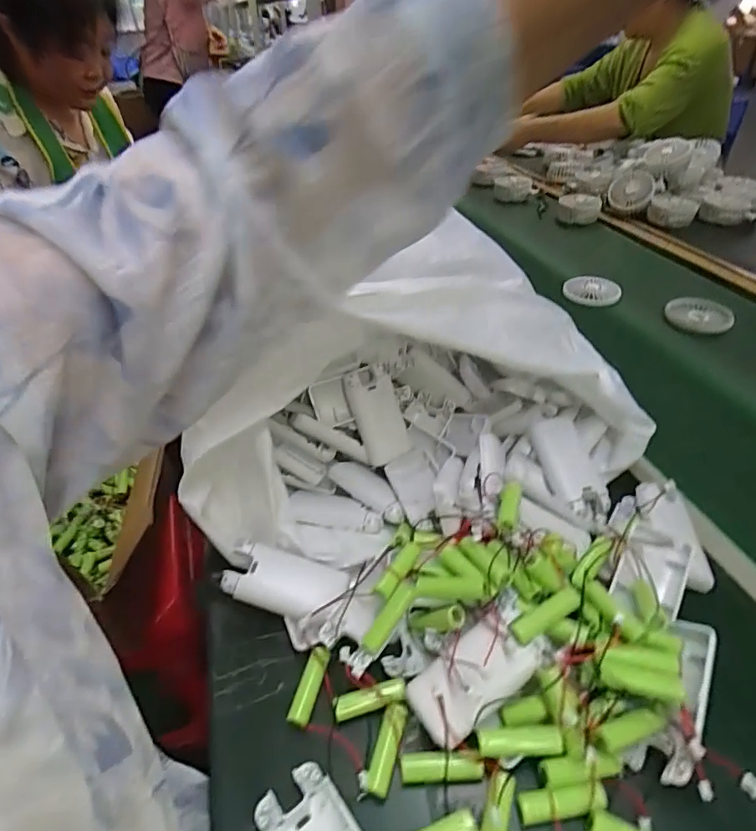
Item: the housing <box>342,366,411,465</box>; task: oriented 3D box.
[{"bbox_3d":[0.000,0.001,0.486,0.041,0.095,0.023,-25,18,-22],"label":"housing"}]

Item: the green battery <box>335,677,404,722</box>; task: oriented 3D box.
[{"bbox_3d":[-0.005,0.190,0.334,0.048,0.011,0.013,-13,44,-11],"label":"green battery"}]

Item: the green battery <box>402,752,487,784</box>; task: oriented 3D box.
[{"bbox_3d":[0.039,0.216,0.305,0.049,0.014,0.014,-3,43,0],"label":"green battery"}]

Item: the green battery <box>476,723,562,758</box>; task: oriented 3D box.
[{"bbox_3d":[0.085,0.198,0.301,0.050,0.014,0.015,-5,43,-2],"label":"green battery"}]

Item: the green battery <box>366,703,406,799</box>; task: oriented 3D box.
[{"bbox_3d":[0.006,0.211,0.317,0.014,0.014,0.050,10,44,13],"label":"green battery"}]

